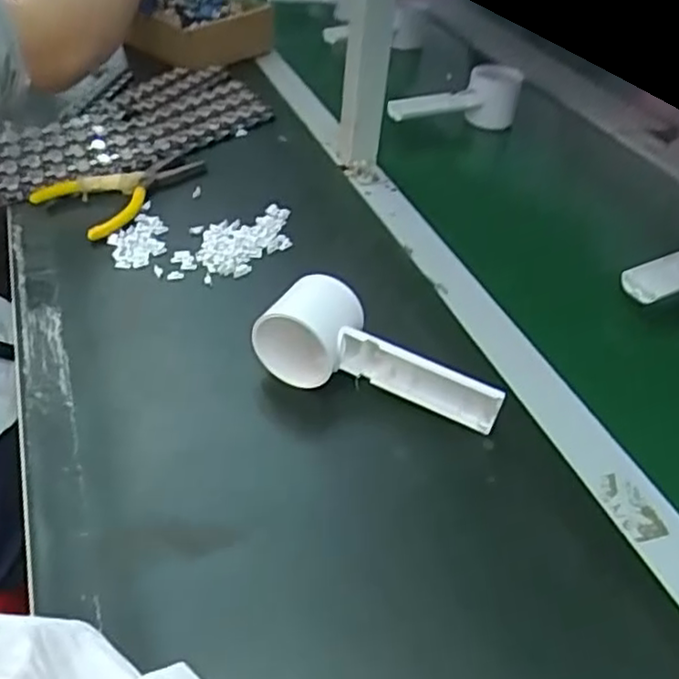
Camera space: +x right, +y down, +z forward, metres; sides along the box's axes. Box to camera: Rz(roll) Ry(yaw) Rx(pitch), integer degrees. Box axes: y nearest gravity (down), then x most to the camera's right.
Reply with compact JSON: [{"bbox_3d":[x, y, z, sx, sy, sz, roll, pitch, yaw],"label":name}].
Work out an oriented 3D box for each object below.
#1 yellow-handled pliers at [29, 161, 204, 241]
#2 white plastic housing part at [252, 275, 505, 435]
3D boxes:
[{"bbox_3d":[-0.182,-0.135,0.602,0.088,0.009,0.137,29,48,26],"label":"yellow-handled pliers"},{"bbox_3d":[0.029,0.005,0.444,0.156,0.052,0.072,15,43,14],"label":"white plastic housing part"}]

